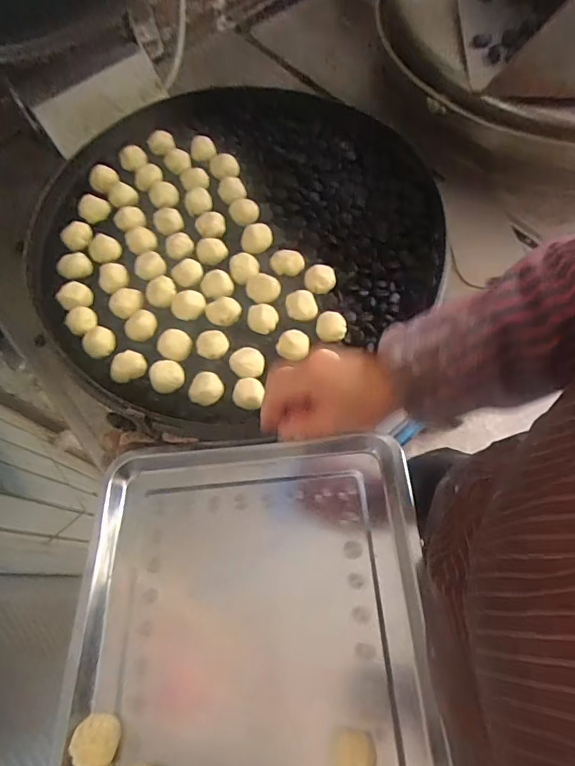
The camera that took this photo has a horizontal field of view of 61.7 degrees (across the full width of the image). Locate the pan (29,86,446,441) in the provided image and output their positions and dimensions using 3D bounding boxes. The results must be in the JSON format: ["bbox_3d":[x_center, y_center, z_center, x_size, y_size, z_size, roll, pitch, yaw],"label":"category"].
[{"bbox_3d":[-0.072,-0.206,0.668,0.548,0.051,0.541,-1,67,3],"label":"pan"}]

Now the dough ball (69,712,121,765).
[{"bbox_3d":[-0.165,0.310,0.421,0.037,0.033,0.036,-1,67,3],"label":"dough ball"}]

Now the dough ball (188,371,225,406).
[{"bbox_3d":[-0.095,0.008,0.570,0.041,0.025,0.037,24,71,13],"label":"dough ball"}]

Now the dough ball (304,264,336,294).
[{"bbox_3d":[0.042,-0.132,0.619,0.038,0.029,0.035,-1,67,3],"label":"dough ball"}]

